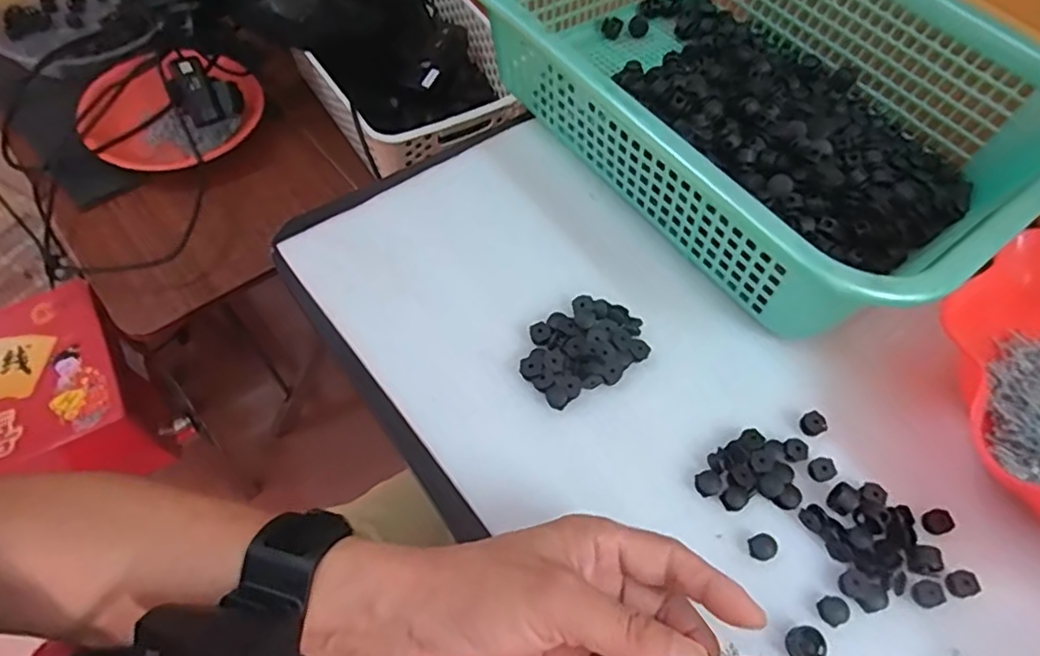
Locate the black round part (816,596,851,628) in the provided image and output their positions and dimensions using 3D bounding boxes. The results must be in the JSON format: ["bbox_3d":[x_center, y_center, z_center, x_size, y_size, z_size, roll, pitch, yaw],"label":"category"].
[{"bbox_3d":[0.161,0.145,0.320,0.014,0.004,0.014,0,63,-1],"label":"black round part"}]

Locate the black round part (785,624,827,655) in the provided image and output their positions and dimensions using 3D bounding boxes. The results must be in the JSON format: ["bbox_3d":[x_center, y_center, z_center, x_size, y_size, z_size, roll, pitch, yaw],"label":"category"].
[{"bbox_3d":[0.142,0.158,0.311,0.017,0.008,0.017,0,63,-1],"label":"black round part"}]

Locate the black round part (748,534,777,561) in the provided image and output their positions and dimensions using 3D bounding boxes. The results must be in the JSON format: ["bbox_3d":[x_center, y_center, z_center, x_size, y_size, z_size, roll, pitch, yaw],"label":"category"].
[{"bbox_3d":[0.130,0.117,0.334,0.014,0.006,0.013,0,63,-1],"label":"black round part"}]

